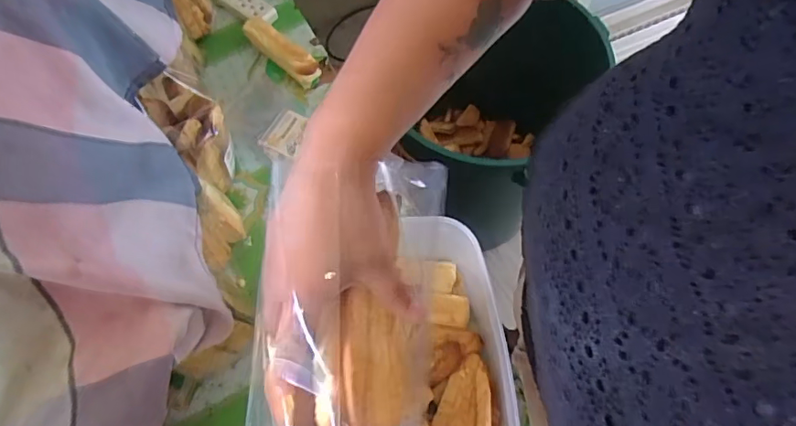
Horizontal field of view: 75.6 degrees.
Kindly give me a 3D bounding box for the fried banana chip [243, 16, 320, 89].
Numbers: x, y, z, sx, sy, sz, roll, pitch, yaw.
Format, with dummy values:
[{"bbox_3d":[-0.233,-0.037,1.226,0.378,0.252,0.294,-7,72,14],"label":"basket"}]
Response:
[{"bbox_3d":[-0.187,-0.264,0.828,0.149,0.050,0.044,41,73,16],"label":"fried banana chip"}]

